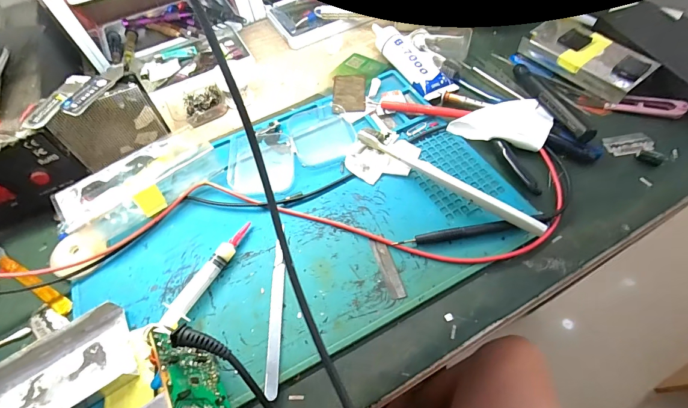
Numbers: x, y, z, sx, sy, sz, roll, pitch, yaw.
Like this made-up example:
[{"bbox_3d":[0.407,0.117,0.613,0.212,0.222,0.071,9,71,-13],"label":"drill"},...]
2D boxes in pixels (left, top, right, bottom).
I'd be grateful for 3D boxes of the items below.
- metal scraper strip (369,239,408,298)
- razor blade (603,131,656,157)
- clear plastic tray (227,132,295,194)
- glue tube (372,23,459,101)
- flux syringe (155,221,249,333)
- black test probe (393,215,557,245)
[{"bbox_3d":[0.036,0.051,0.277,0.013,0.004,0.053,-17,58,-6],"label":"metal scraper strip"},{"bbox_3d":[0.273,-0.058,0.326,0.041,0.004,0.028,-8,58,-1],"label":"razor blade"},{"bbox_3d":[-0.083,-0.044,0.346,0.066,0.007,0.074,-4,58,2],"label":"clear plastic tray"},{"bbox_3d":[0.079,-0.173,0.403,0.042,0.024,0.125,-26,60,-11],"label":"glue tube"},{"bbox_3d":[-0.110,0.057,0.280,0.012,0.015,0.103,22,62,17],"label":"flux syringe"},{"bbox_3d":[0.109,0.022,0.287,0.133,0.009,0.009,-8,58,-1],"label":"black test probe"}]

